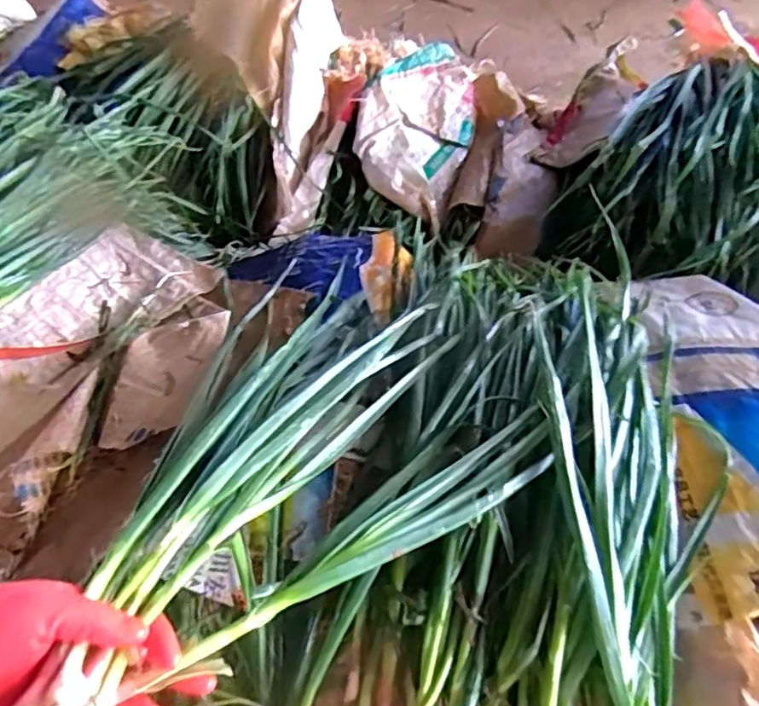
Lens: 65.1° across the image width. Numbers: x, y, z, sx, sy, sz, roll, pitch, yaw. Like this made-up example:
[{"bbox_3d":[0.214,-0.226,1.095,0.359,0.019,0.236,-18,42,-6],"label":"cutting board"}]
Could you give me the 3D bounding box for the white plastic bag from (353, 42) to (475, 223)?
[{"bbox_3d":[0.069,-0.426,1.108,0.197,0.096,0.392,12,56,6],"label":"white plastic bag"}]

